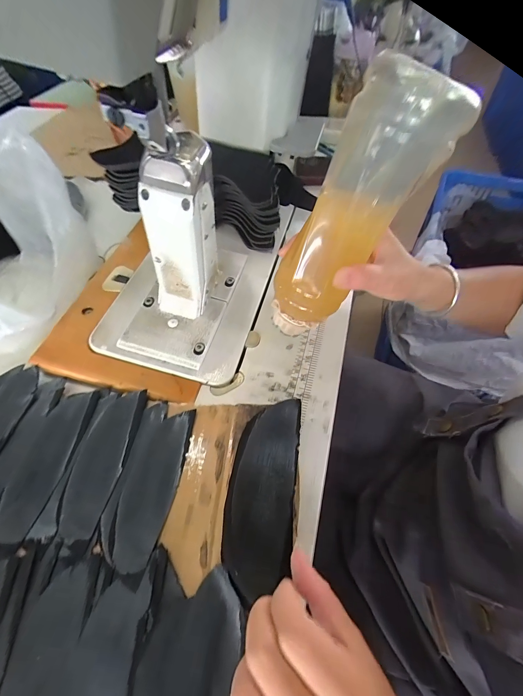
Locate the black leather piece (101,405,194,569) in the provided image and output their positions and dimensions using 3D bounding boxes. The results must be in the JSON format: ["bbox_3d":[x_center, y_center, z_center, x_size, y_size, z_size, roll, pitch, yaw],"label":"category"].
[{"bbox_3d":[-0.105,0.120,0.285,0.055,0.006,0.138,6,57,8],"label":"black leather piece"}]

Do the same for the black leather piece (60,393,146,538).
[{"bbox_3d":[-0.152,0.103,0.294,0.047,0.011,0.139,10,57,10],"label":"black leather piece"}]

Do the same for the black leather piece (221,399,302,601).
[{"bbox_3d":[0.000,0.108,0.246,0.053,0.016,0.139,5,57,7],"label":"black leather piece"}]

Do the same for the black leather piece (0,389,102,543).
[{"bbox_3d":[-0.210,0.105,0.297,0.049,0.006,0.138,7,57,8],"label":"black leather piece"}]

